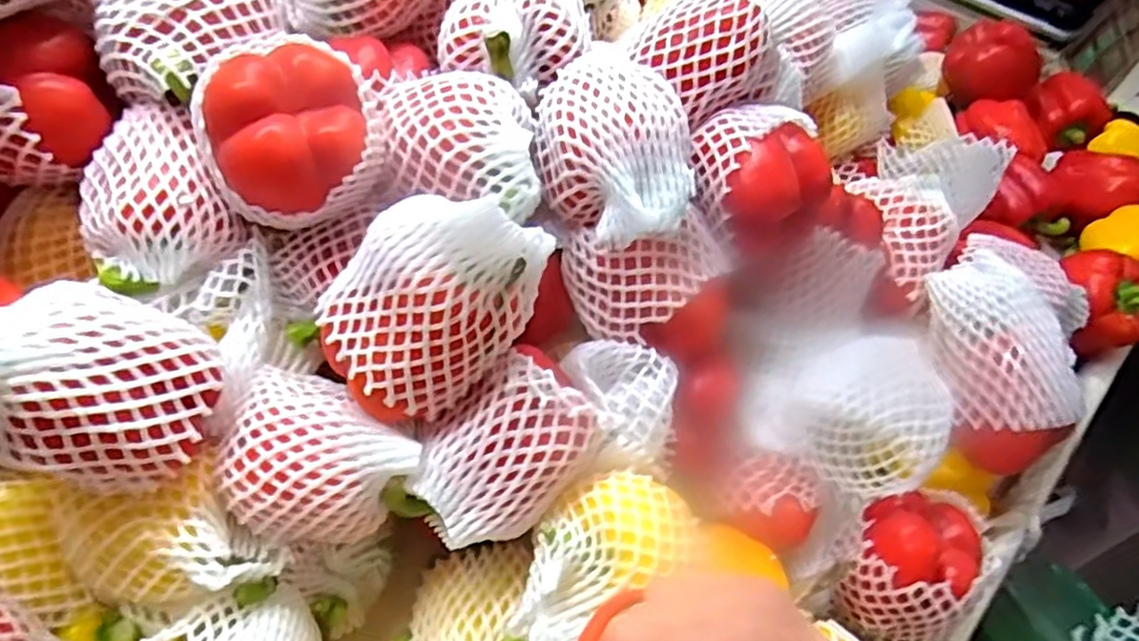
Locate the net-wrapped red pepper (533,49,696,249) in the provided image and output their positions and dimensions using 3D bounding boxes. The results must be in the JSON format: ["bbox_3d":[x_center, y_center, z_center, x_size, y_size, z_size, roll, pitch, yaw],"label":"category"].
[{"bbox_3d":[0.029,-0.101,0.412,0.090,0.062,0.105,-5,52,-8],"label":"net-wrapped red pepper"}]

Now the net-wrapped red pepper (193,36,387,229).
[{"bbox_3d":[-0.150,-0.103,0.381,0.094,0.071,0.077,-18,55,-17],"label":"net-wrapped red pepper"}]

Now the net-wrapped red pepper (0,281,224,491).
[{"bbox_3d":[-0.244,0.029,0.345,0.078,0.131,0.096,-12,54,41],"label":"net-wrapped red pepper"}]

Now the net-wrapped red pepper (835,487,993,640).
[{"bbox_3d":[0.221,0.160,0.459,0.079,0.079,0.098,29,55,18],"label":"net-wrapped red pepper"}]

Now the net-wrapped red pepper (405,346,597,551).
[{"bbox_3d":[-0.034,0.066,0.385,0.108,0.060,0.075,-30,59,-24],"label":"net-wrapped red pepper"}]

